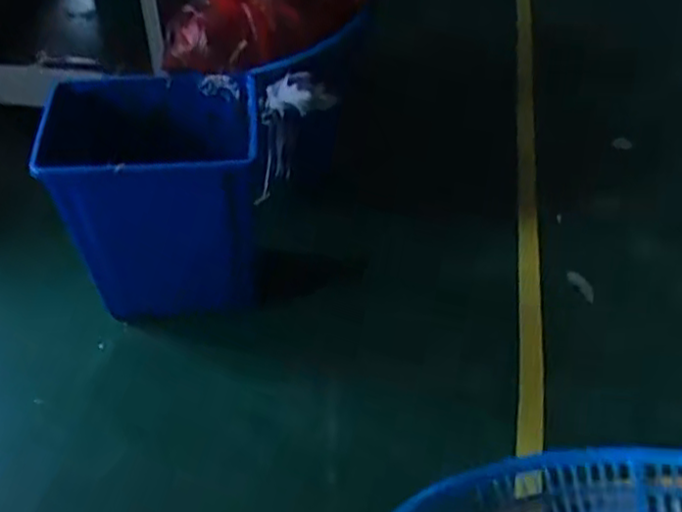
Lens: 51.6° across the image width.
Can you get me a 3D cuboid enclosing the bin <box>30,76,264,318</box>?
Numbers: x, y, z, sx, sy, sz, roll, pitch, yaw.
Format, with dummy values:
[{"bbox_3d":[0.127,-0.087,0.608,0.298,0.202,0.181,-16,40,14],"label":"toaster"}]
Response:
[{"bbox_3d":[-0.341,-0.106,1.396,0.353,0.420,0.235,-6,48,-6],"label":"bin"}]

